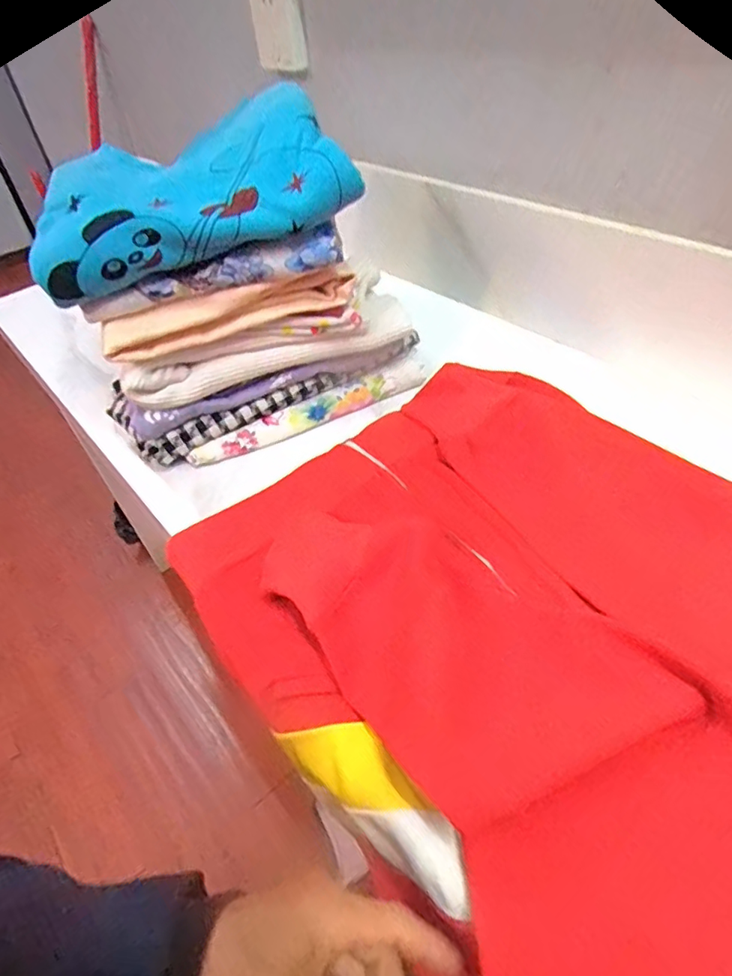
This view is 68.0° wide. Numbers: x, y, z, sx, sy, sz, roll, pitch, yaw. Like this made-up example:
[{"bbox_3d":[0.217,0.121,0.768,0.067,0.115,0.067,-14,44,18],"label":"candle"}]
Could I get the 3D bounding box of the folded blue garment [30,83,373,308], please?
[{"bbox_3d":[-0.152,-0.262,0.469,0.264,0.087,0.173,-13,46,-6],"label":"folded blue garment"}]

